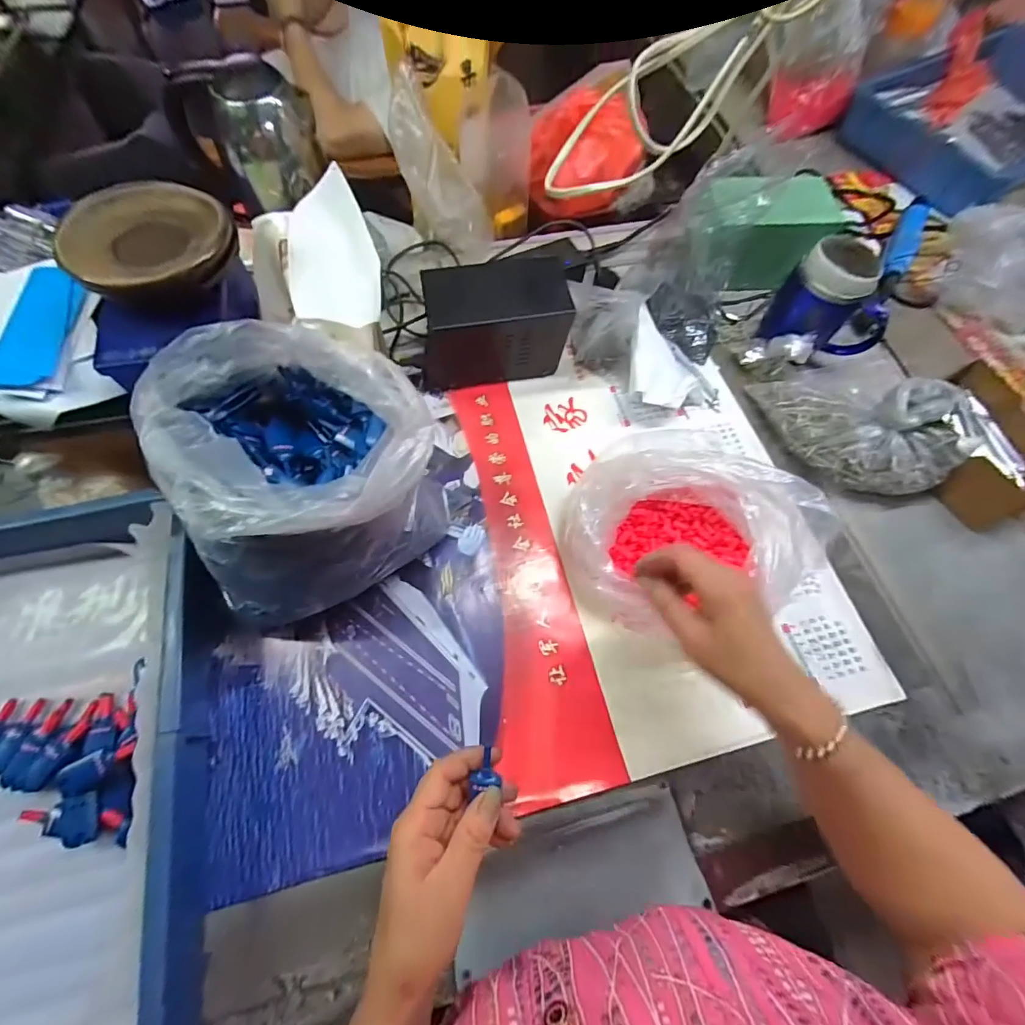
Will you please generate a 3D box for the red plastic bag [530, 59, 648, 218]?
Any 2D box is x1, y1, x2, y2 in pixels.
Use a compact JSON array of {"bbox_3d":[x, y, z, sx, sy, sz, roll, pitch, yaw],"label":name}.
[{"bbox_3d":[0.104,-0.505,0.634,0.130,0.140,0.096,-16,68,-9],"label":"red plastic bag"}]

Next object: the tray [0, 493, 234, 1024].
[{"bbox_3d":[-0.388,0.203,0.354,0.286,0.087,0.438,-10,65,-6],"label":"tray"}]

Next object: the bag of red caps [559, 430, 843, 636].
[{"bbox_3d":[0.177,0.026,0.443,0.248,0.081,0.198,28,68,12],"label":"bag of red caps"}]

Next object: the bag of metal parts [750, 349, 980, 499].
[{"bbox_3d":[0.388,-0.108,0.517,0.119,0.087,0.201,-27,68,-13],"label":"bag of metal parts"}]

